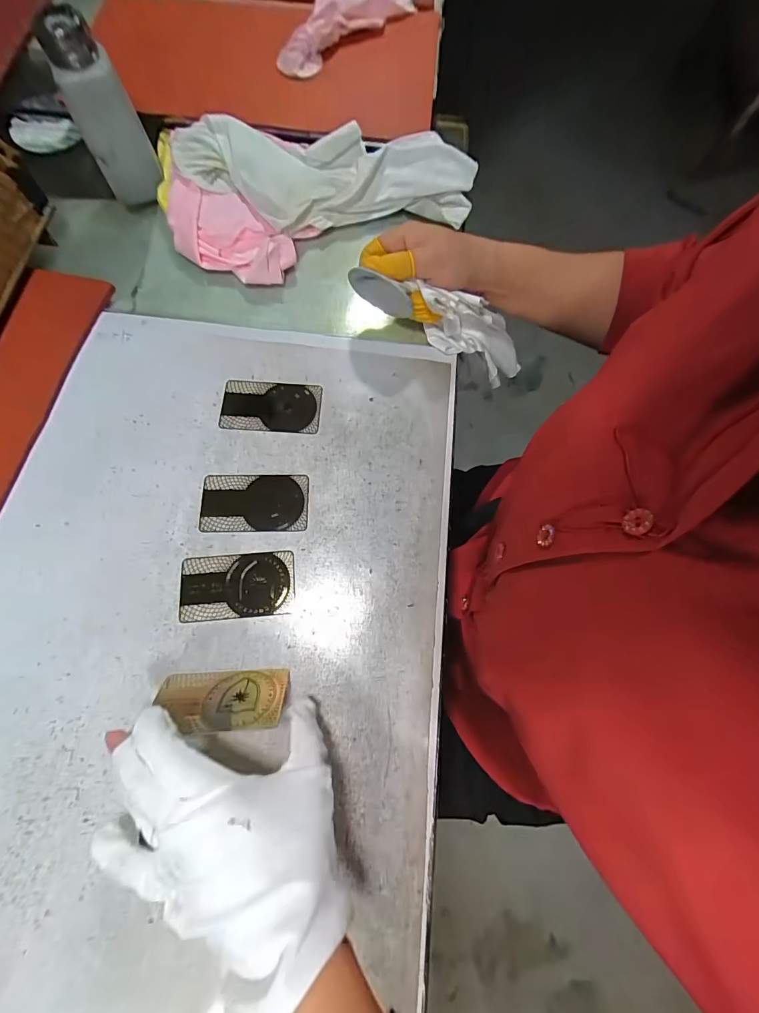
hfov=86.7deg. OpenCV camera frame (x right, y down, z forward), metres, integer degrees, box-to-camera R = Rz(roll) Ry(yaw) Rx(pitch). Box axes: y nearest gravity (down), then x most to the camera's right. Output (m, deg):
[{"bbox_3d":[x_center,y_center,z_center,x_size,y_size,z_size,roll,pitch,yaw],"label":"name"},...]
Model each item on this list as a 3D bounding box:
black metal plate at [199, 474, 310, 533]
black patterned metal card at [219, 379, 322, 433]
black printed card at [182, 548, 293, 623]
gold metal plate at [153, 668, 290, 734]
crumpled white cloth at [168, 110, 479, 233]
[{"bbox_3d":[-0.102,-0.004,0.328,0.086,0.004,0.049,-1,73,-2],"label":"black metal plate"},{"bbox_3d":[-0.096,-0.089,0.357,0.086,0.004,0.049,3,73,-1],"label":"black patterned metal card"},{"bbox_3d":[-0.109,0.060,0.308,0.085,0.004,0.048,-4,73,-3],"label":"black printed card"},{"bbox_3d":[-0.107,0.129,0.269,0.084,0.048,0.004,-2,113,-2],"label":"gold metal plate"},{"bbox_3d":[-0.053,-0.334,0.415,0.307,0.044,0.108,3,73,-1],"label":"crumpled white cloth"}]

